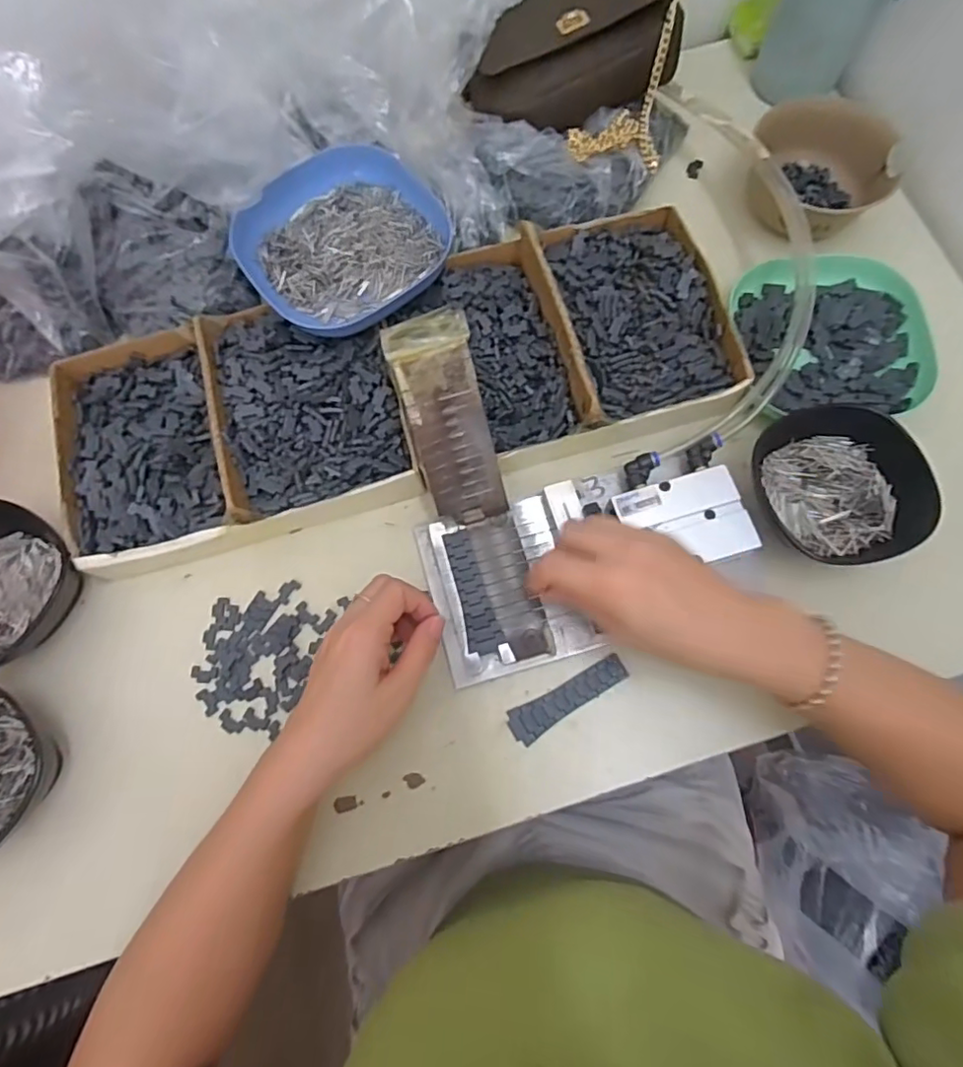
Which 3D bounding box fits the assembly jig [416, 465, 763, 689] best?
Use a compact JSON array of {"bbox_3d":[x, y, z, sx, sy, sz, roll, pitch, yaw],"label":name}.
[{"bbox_3d":[0.070,0.014,0.392,0.215,0.025,0.111,-22,74,-1],"label":"assembly jig"}]

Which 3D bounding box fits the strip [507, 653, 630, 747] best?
[{"bbox_3d":[0.058,0.110,0.386,0.086,0.004,0.022,-30,74,-7],"label":"strip"}]

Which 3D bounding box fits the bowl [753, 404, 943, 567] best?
[{"bbox_3d":[0.240,-0.033,0.391,0.104,0.034,0.103,-1,73,2],"label":"bowl"}]

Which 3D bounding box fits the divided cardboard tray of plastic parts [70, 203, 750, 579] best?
[{"bbox_3d":[-0.061,-0.115,0.417,0.486,0.043,0.176,-15,73,-2],"label":"divided cardboard tray of plastic parts"}]

